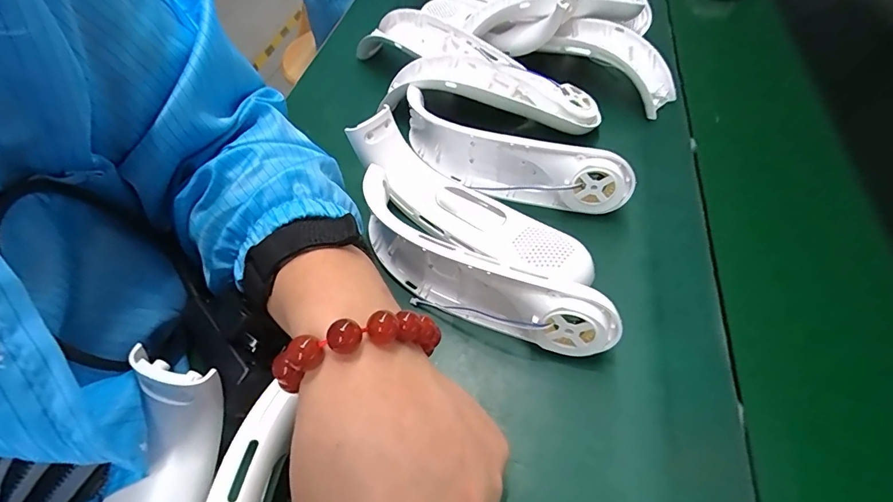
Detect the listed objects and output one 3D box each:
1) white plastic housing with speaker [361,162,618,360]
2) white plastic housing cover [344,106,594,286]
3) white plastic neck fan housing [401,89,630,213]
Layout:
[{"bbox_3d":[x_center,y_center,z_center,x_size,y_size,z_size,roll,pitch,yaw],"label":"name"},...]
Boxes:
[{"bbox_3d":[0.014,0.011,0.275,0.182,0.051,0.030,29,60,20],"label":"white plastic housing with speaker"},{"bbox_3d":[0.015,-0.037,0.312,0.192,0.045,0.051,33,61,27],"label":"white plastic housing cover"},{"bbox_3d":[0.044,-0.077,0.341,0.190,0.044,0.037,27,57,15],"label":"white plastic neck fan housing"}]

